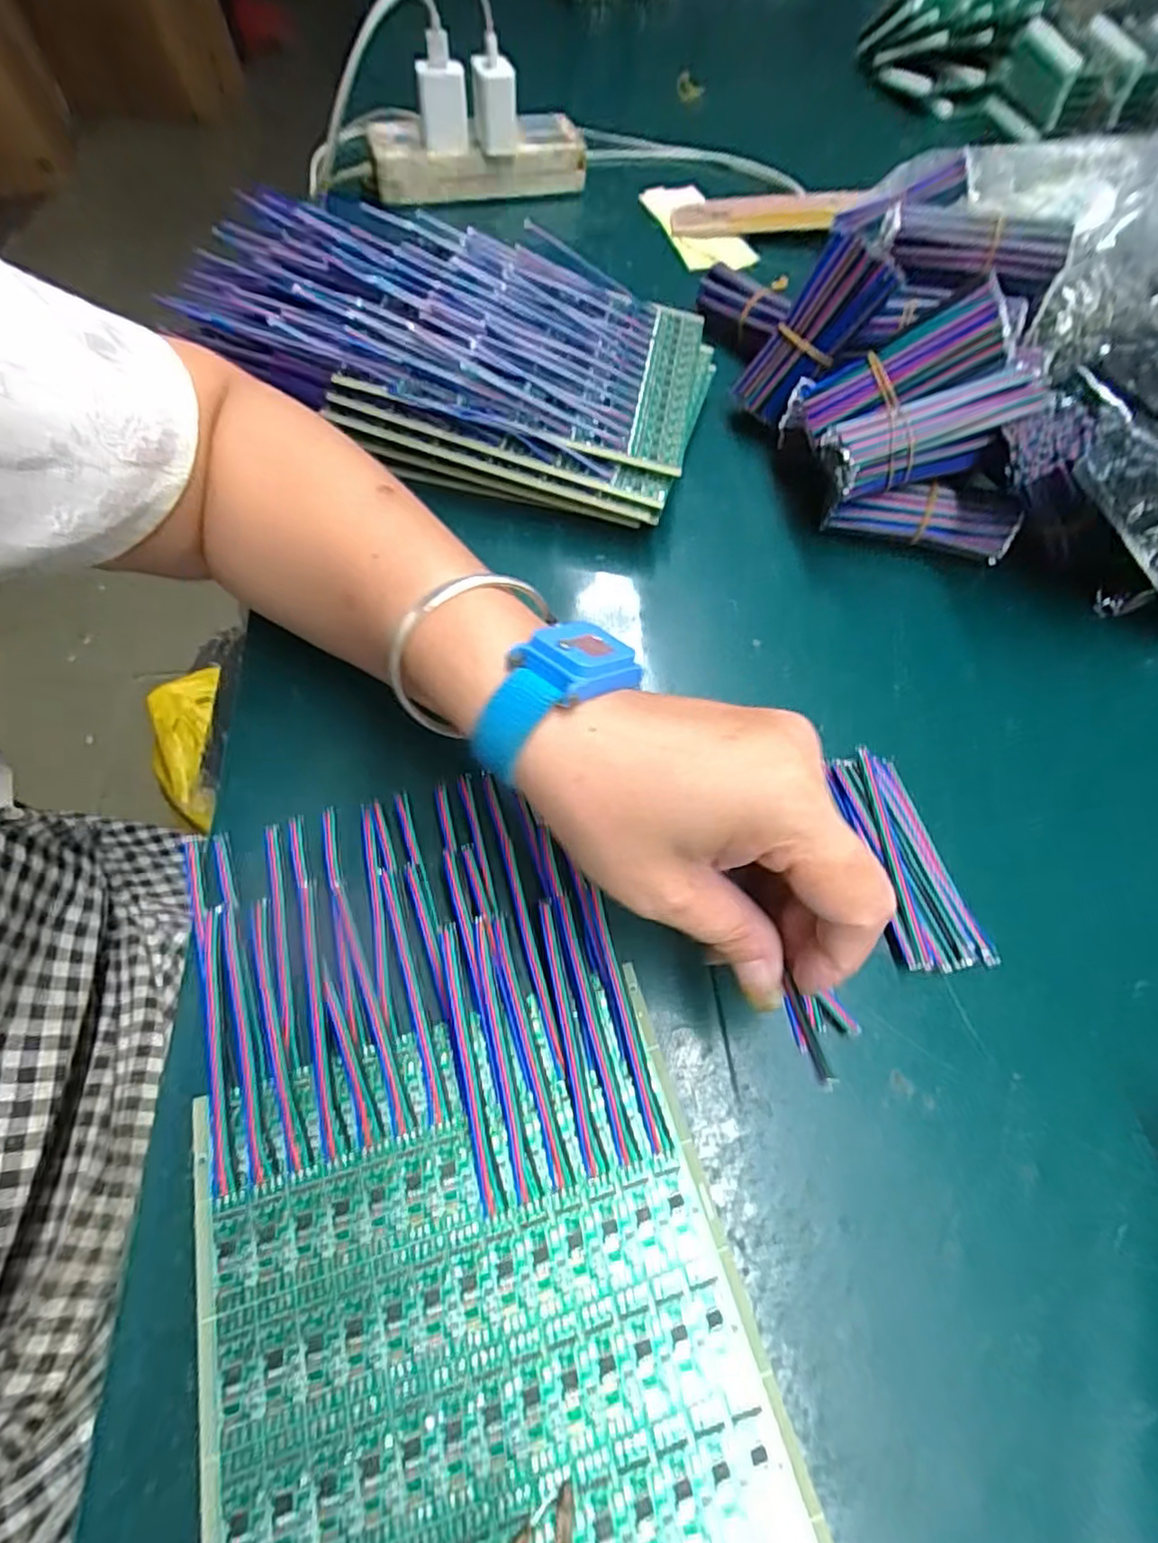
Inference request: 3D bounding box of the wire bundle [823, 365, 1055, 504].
[{"bbox_3d":[0.193,-0.183,0.354,0.105,0.034,0.031,-18,60,10],"label":"wire bundle"}]

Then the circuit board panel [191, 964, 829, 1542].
[{"bbox_3d":[-0.030,0.178,0.200,0.163,0.004,0.188,-14,61,-11],"label":"circuit board panel"}]

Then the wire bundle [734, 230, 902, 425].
[{"bbox_3d":[0.145,-0.268,0.403,0.039,0.099,0.039,10,53,-35],"label":"wire bundle"}]

